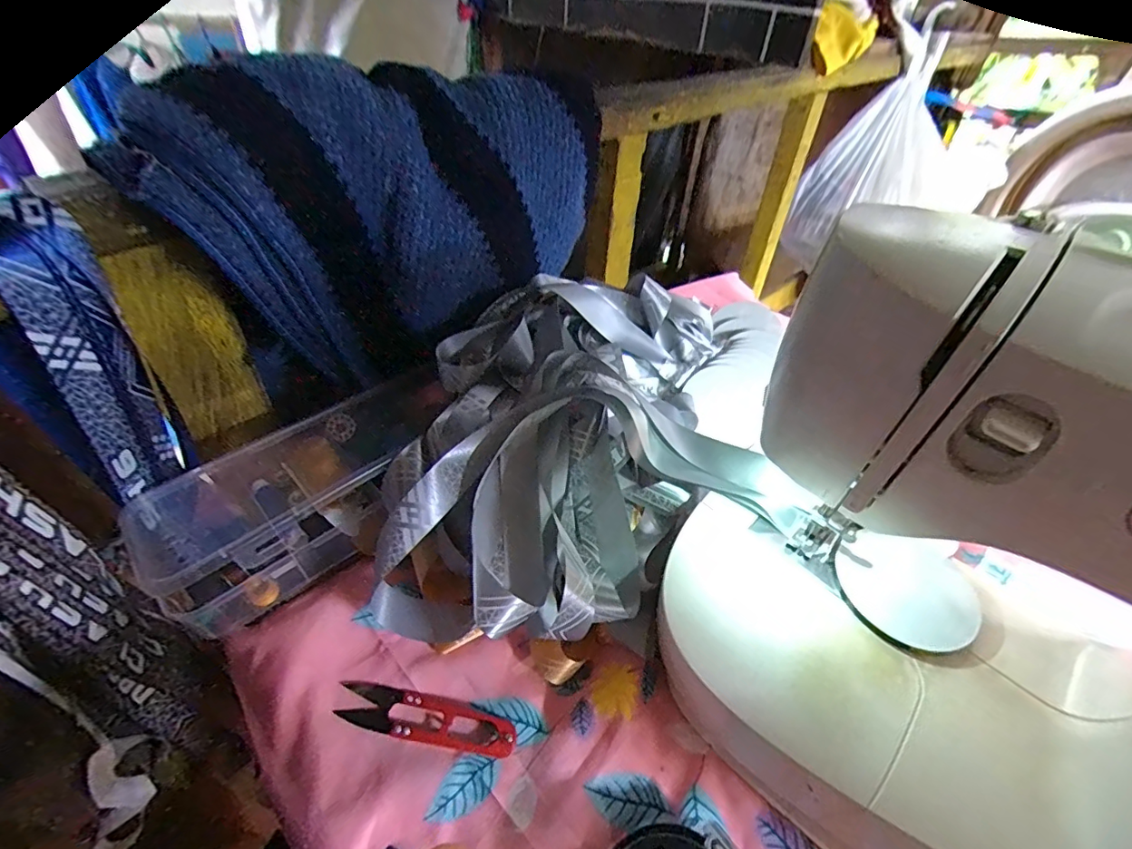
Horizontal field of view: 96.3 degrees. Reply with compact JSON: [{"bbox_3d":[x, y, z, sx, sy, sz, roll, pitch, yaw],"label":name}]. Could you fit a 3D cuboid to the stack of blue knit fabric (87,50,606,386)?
[{"bbox_3d":[-0.100,-0.152,0.380,0.079,0.188,0.326,36,53,28],"label":"stack of blue knit fabric"}]

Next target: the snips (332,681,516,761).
[{"bbox_3d":[-0.081,0.170,0.294,0.103,0.007,0.025,9,45,5],"label":"snips"}]

